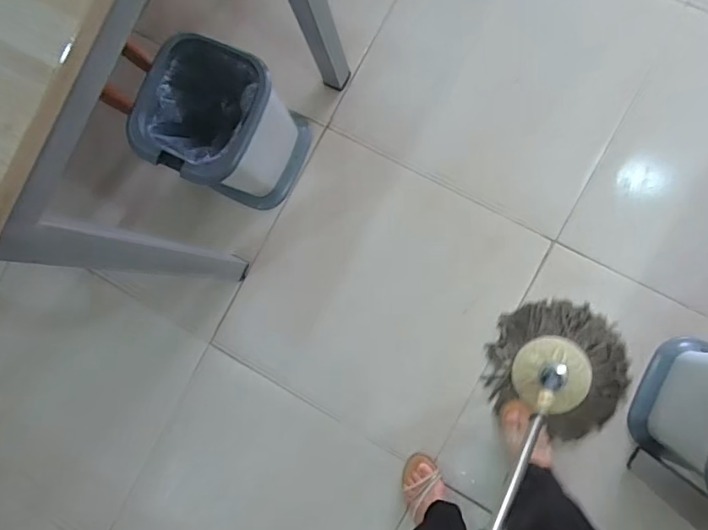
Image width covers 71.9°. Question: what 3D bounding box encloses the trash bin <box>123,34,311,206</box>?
[{"bbox_3d":[-0.260,-0.278,1.025,0.233,0.307,0.238,26,91,10],"label":"trash bin"}]

